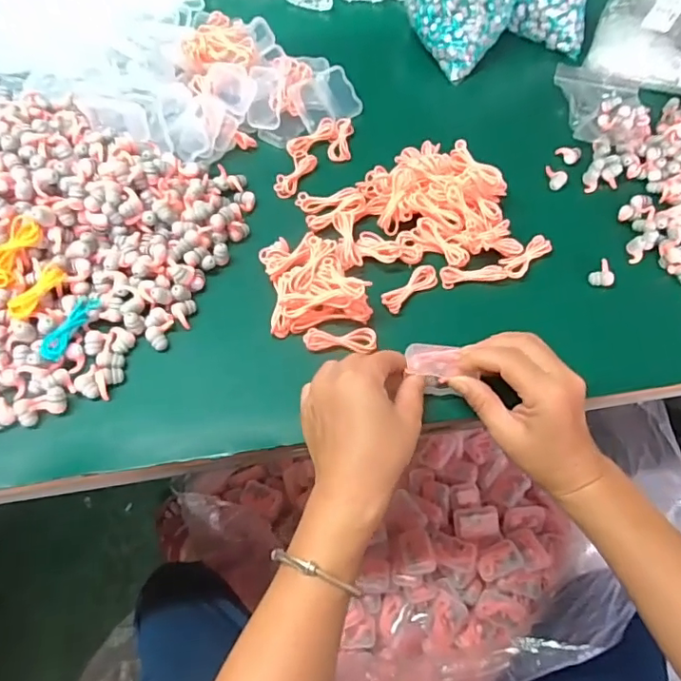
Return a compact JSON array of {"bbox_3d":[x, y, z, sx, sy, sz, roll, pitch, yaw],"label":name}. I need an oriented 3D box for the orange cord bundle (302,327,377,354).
[{"bbox_3d":[0.000,-0.001,0.430,0.058,0.005,0.020,1,59,-3],"label":"orange cord bundle"}]

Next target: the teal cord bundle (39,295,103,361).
[{"bbox_3d":[-0.207,-0.012,0.410,0.015,0.012,0.062,18,59,7],"label":"teal cord bundle"}]

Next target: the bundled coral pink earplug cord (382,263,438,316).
[{"bbox_3d":[0.060,-0.045,0.460,0.055,0.005,0.020,-36,83,-18],"label":"bundled coral pink earplug cord"}]

